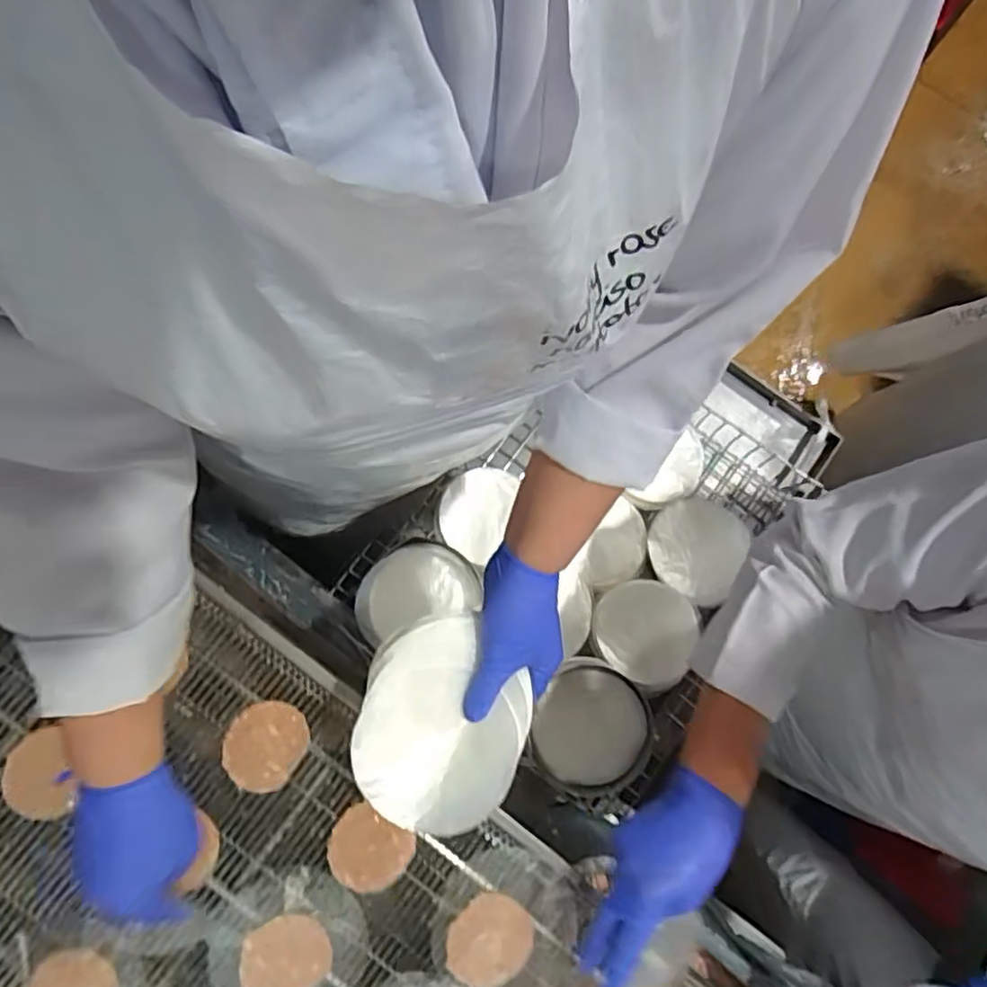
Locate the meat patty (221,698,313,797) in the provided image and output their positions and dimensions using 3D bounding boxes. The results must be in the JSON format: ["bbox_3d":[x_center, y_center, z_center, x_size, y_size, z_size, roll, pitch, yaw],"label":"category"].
[{"bbox_3d":[-0.191,0.209,0.563,0.062,0.013,0.068,0,78,-2],"label":"meat patty"}]

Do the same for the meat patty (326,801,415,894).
[{"bbox_3d":[-0.104,0.296,0.560,0.067,0.009,0.060,32,79,5],"label":"meat patty"}]

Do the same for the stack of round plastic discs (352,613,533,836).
[{"bbox_3d":[-0.038,0.172,0.505,0.120,0.032,0.151,14,78,1],"label":"stack of round plastic discs"}]

